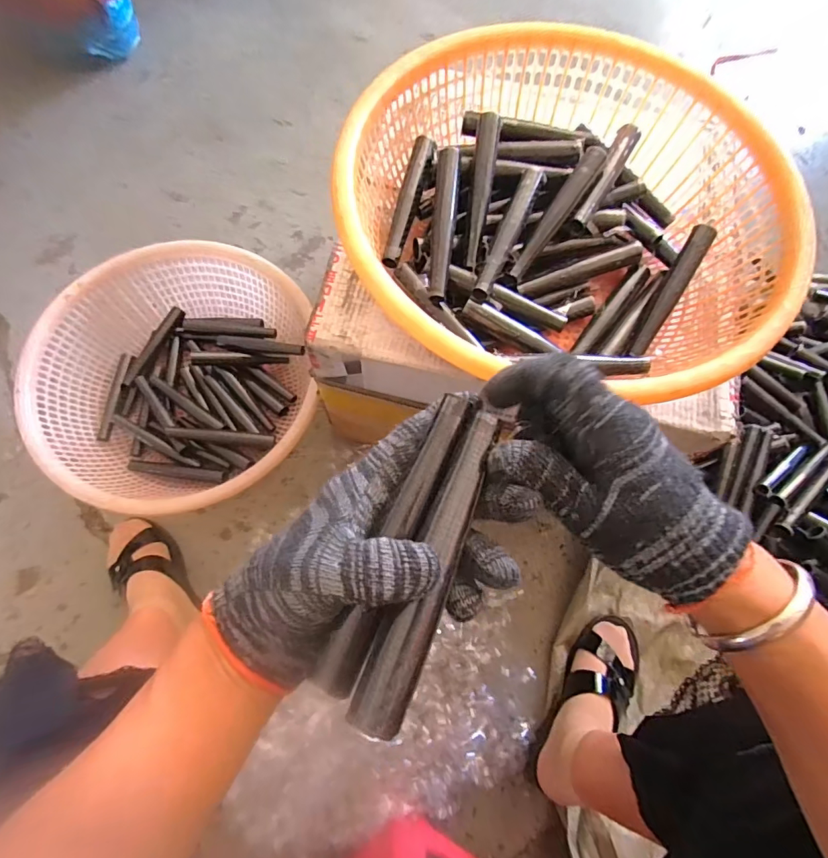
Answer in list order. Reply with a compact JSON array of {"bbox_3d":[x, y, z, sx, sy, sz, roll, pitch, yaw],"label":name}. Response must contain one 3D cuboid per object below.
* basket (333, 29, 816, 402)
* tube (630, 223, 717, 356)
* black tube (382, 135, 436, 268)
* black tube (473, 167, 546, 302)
[{"bbox_3d":[0.133,-0.196,0.445,0.382,0.114,0.384,1,72,-2],"label":"basket"},{"bbox_3d":[0.257,-0.139,0.460,0.021,0.021,0.141,29,93,7],"label":"tube"},{"bbox_3d":[-0.005,-0.232,0.464,0.019,0.022,0.147,13,72,2],"label":"black tube"},{"bbox_3d":[0.093,-0.191,0.447,0.021,0.026,0.147,24,72,6],"label":"black tube"}]

